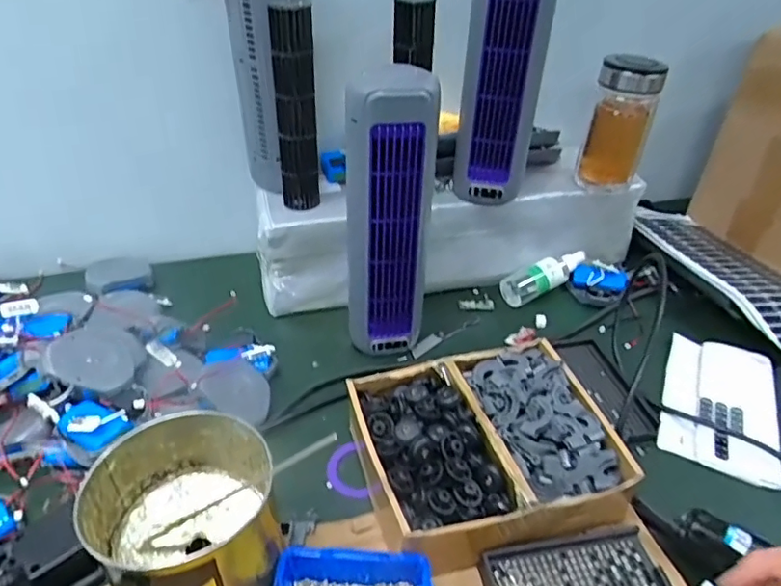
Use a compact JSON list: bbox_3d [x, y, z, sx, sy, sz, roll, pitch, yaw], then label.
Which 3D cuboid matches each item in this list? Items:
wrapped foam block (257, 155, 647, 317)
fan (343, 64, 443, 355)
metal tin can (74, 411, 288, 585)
[{"bbox_3d":[0.081,-0.085,0.757,0.515,0.125,0.170,-12,39,-19],"label":"wrapped foam block"},{"bbox_3d":[-0.002,-0.065,0.567,0.083,0.287,0.052,-11,39,-18],"label":"fan"},{"bbox_3d":[-0.142,0.170,0.400,0.119,0.102,0.132,-3,37,-9],"label":"metal tin can"}]

